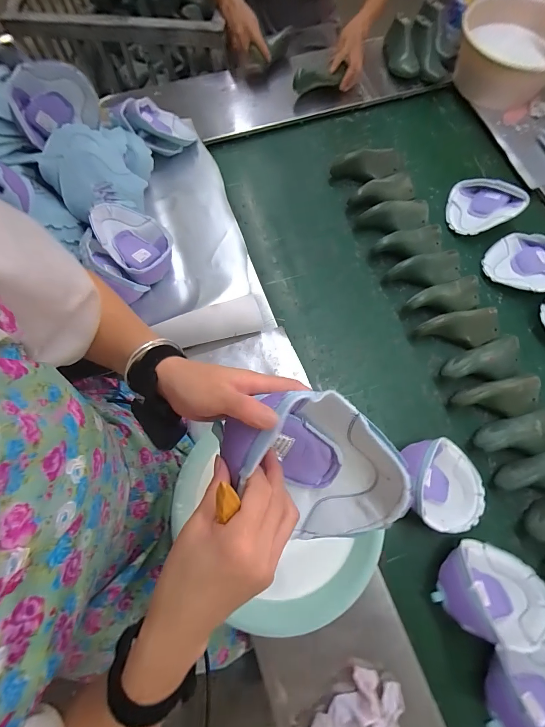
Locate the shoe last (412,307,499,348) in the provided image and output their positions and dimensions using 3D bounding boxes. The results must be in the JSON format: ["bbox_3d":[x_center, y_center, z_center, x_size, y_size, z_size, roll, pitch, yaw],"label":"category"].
[{"bbox_3d":[0.407,-0.073,0.687,0.190,0.055,0.073,-12,72,-4],"label":"shoe last"}]

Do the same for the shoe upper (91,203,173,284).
[{"bbox_3d":[-0.285,-0.259,0.661,0.173,0.077,0.124,43,77,11],"label":"shoe upper"}]

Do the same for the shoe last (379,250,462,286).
[{"bbox_3d":[0.354,-0.212,0.728,0.184,0.057,0.074,-14,72,-5],"label":"shoe last"}]

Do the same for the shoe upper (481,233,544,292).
[{"bbox_3d":[0.602,-0.238,0.749,0.169,0.039,0.153,35,75,11],"label":"shoe upper"}]

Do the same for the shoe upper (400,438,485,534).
[{"bbox_3d":[0.321,0.223,0.588,0.160,0.073,0.154,0,72,0],"label":"shoe upper"}]

